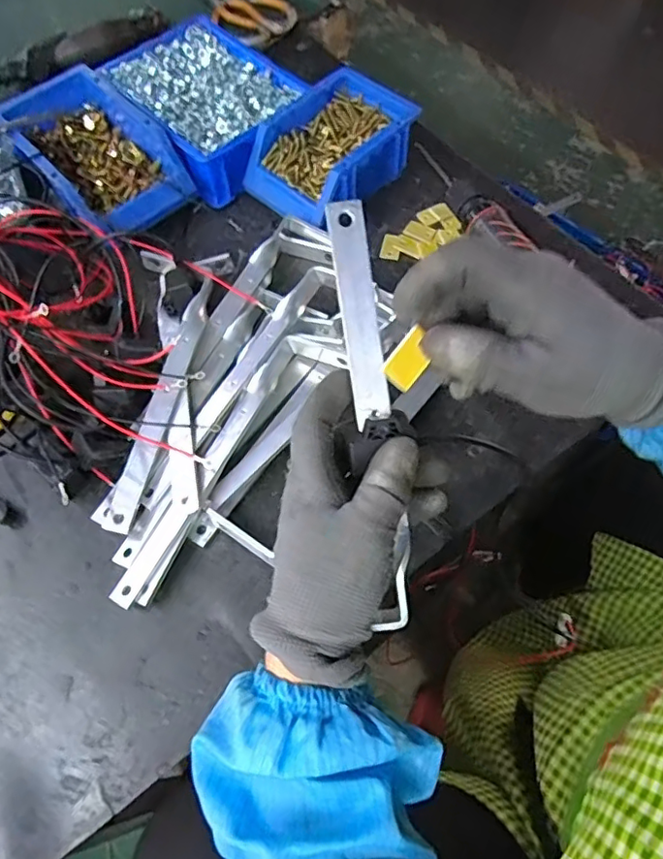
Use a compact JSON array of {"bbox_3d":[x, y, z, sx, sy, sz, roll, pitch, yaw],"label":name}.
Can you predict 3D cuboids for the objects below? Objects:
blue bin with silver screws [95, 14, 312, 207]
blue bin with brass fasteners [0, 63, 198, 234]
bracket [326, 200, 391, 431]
[{"bbox_3d":[-0.132,-0.351,0.616,0.153,0.061,0.203,-37,67,-16],"label":"blue bin with silver screws"},{"bbox_3d":[-0.233,-0.273,0.577,0.120,0.076,0.187,-38,67,-16],"label":"blue bin with brass fasteners"},{"bbox_3d":[0.016,-0.066,0.327,0.021,0.008,0.120,-9,97,-1],"label":"bracket"}]

